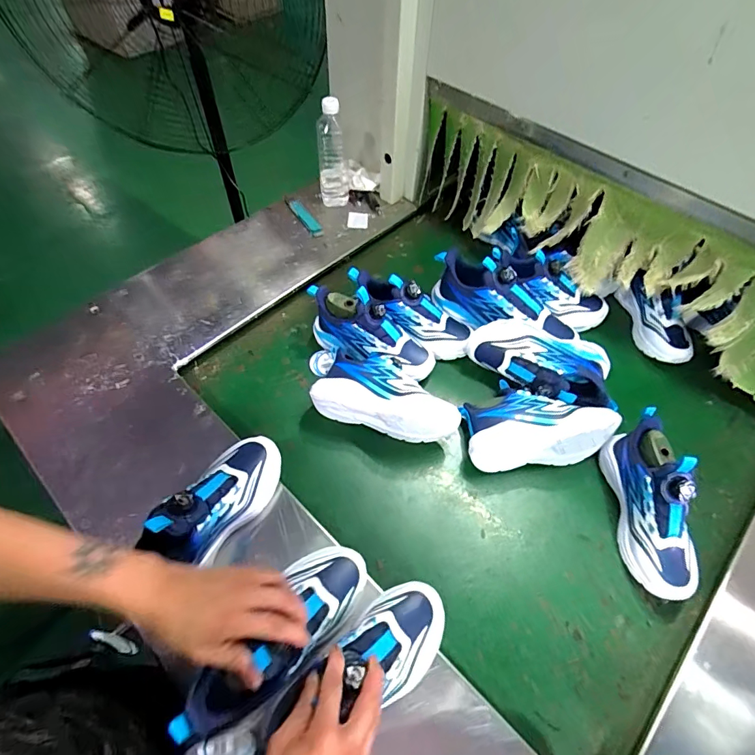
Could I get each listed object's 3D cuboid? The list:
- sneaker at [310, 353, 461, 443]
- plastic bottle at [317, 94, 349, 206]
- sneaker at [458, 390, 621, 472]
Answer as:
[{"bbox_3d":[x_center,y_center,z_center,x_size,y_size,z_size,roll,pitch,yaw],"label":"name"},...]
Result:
[{"bbox_3d":[0.018,0.023,0.712,0.234,0.080,0.115,15,57,9],"label":"sneaker"},{"bbox_3d":[-0.097,-0.483,0.950,0.065,0.211,0.051,-5,56,-4],"label":"plastic bottle"},{"bbox_3d":[0.249,0.078,0.693,0.223,0.083,0.106,-5,56,-4],"label":"sneaker"}]

